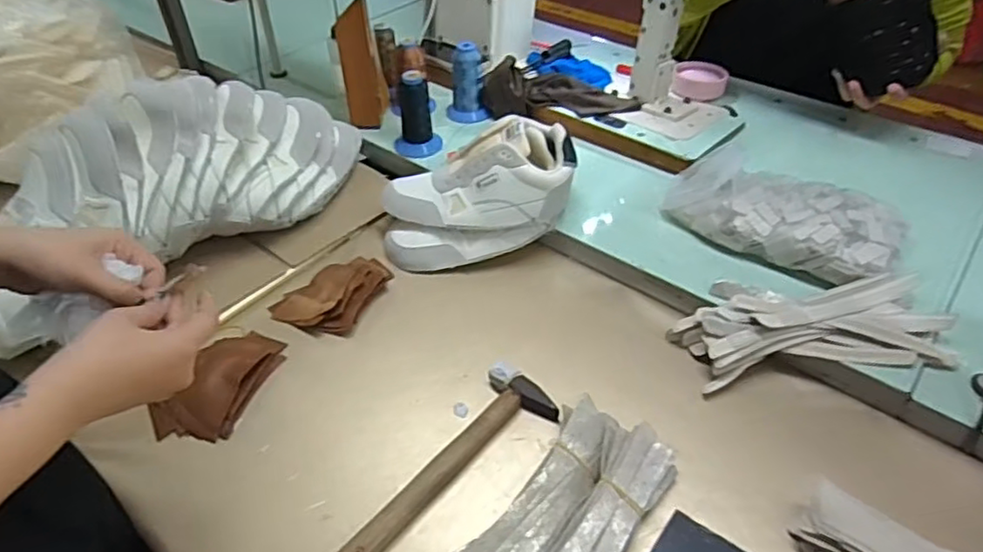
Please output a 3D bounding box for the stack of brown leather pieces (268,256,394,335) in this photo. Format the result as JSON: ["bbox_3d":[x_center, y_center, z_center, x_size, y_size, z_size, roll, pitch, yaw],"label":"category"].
[{"bbox_3d":[-0.189,0.013,0.773,0.107,0.019,0.128,14,45,17],"label":"stack of brown leather pieces"}]

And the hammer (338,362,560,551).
[{"bbox_3d":[-0.046,0.178,0.590,0.080,0.027,0.251,32,52,31],"label":"hammer"}]

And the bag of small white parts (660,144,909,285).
[{"bbox_3d":[0.341,-0.069,0.771,0.262,0.059,0.135,26,50,27],"label":"bag of small white parts"}]

